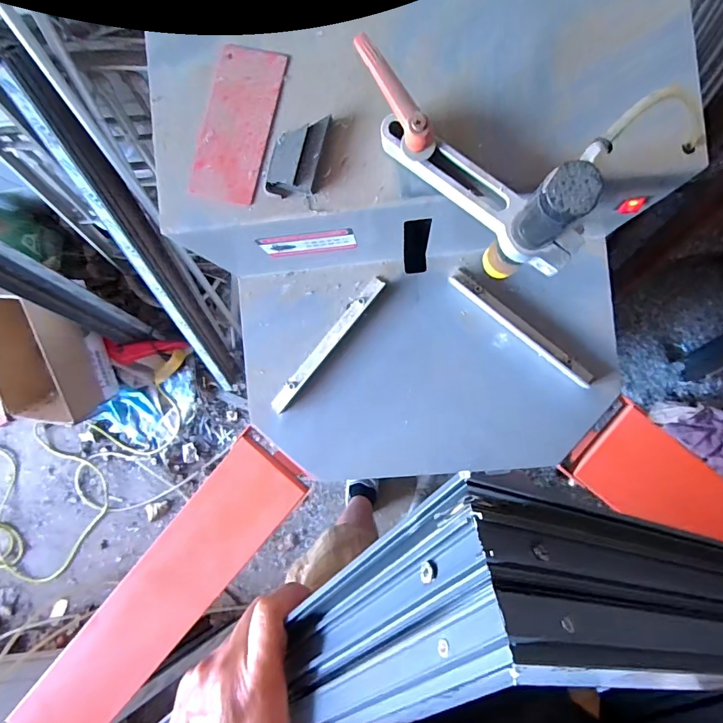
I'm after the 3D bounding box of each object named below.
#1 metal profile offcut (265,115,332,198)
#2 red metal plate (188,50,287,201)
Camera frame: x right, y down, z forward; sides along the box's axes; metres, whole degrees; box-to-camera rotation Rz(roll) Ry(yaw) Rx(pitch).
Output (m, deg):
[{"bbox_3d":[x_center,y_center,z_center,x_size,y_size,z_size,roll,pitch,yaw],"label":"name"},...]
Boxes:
[{"bbox_3d":[-0.060,-0.189,0.413,0.046,0.017,0.074,15,89,5],"label":"metal profile offcut"},{"bbox_3d":[-0.119,-0.227,0.429,0.066,0.004,0.145,14,89,5],"label":"red metal plate"}]

